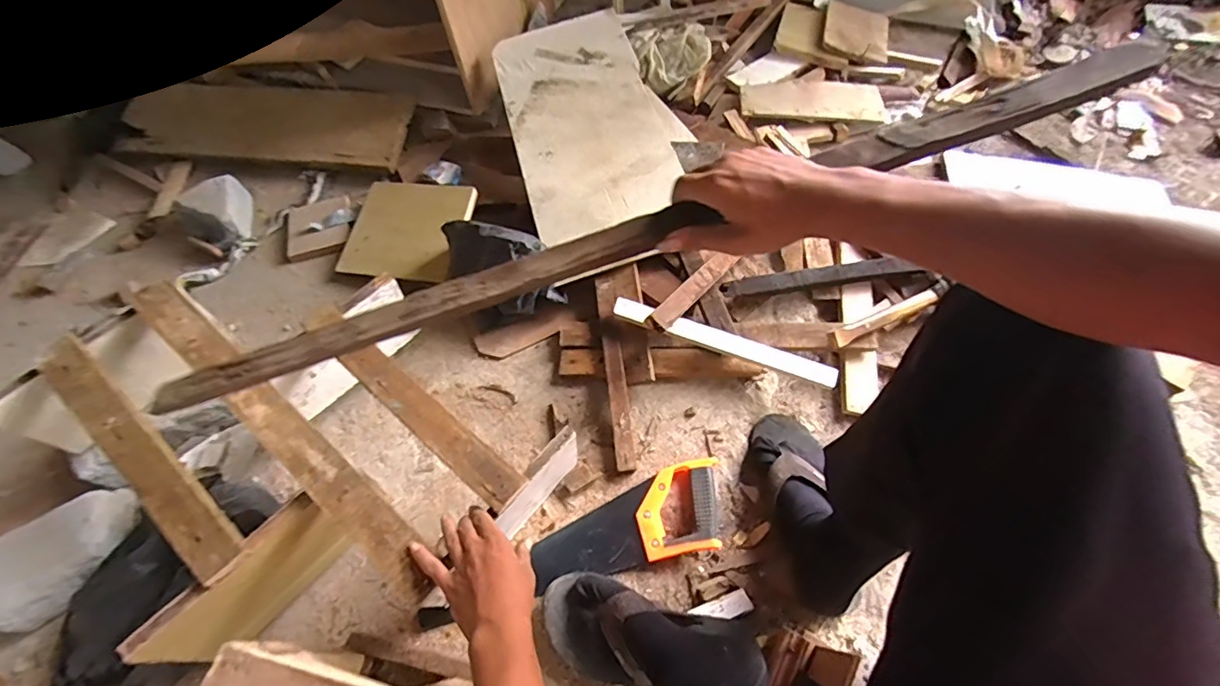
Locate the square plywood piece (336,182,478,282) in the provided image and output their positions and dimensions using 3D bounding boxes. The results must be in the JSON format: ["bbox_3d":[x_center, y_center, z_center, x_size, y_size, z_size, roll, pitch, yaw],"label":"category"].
[{"bbox_3d":[-0.368,-0.207,0.960,0.238,0.018,0.194,7,71,19],"label":"square plywood piece"}]

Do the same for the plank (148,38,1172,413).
[{"bbox_3d":[0.002,-0.086,0.461,0.890,0.022,0.040,-18,61,6],"label":"plank"}]

